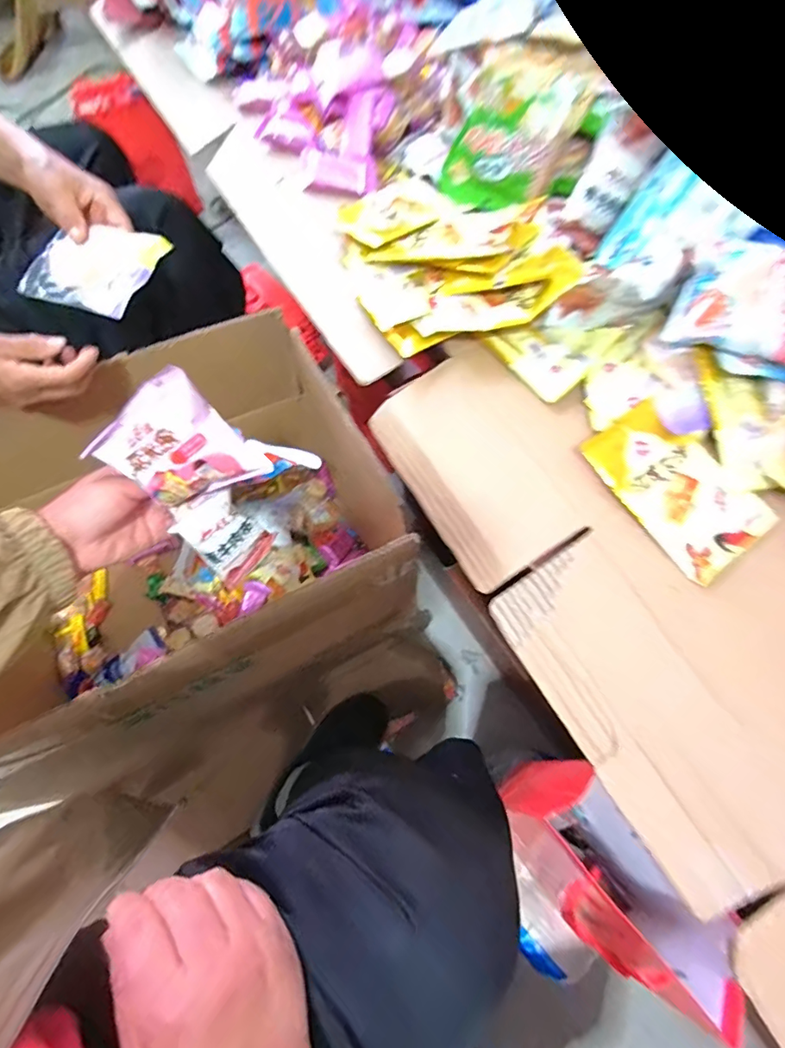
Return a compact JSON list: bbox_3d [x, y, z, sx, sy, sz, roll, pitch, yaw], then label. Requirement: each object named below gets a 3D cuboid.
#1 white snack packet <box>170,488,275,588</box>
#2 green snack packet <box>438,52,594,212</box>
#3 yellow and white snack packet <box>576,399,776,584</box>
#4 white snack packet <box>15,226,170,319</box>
[{"bbox_3d":[-0.156,0.014,0.473,0.018,0.085,0.064,17,61,42],"label":"white snack packet"},{"bbox_3d":[0.125,-0.409,0.529,0.111,0.142,0.024,33,35,4],"label":"green snack packet"},{"bbox_3d":[0.252,-0.034,0.437,0.100,0.018,0.151,-35,72,-15],"label":"yellow and white snack packet"},{"bbox_3d":[-0.308,-0.268,0.514,0.127,0.031,0.101,19,68,7],"label":"white snack packet"}]

